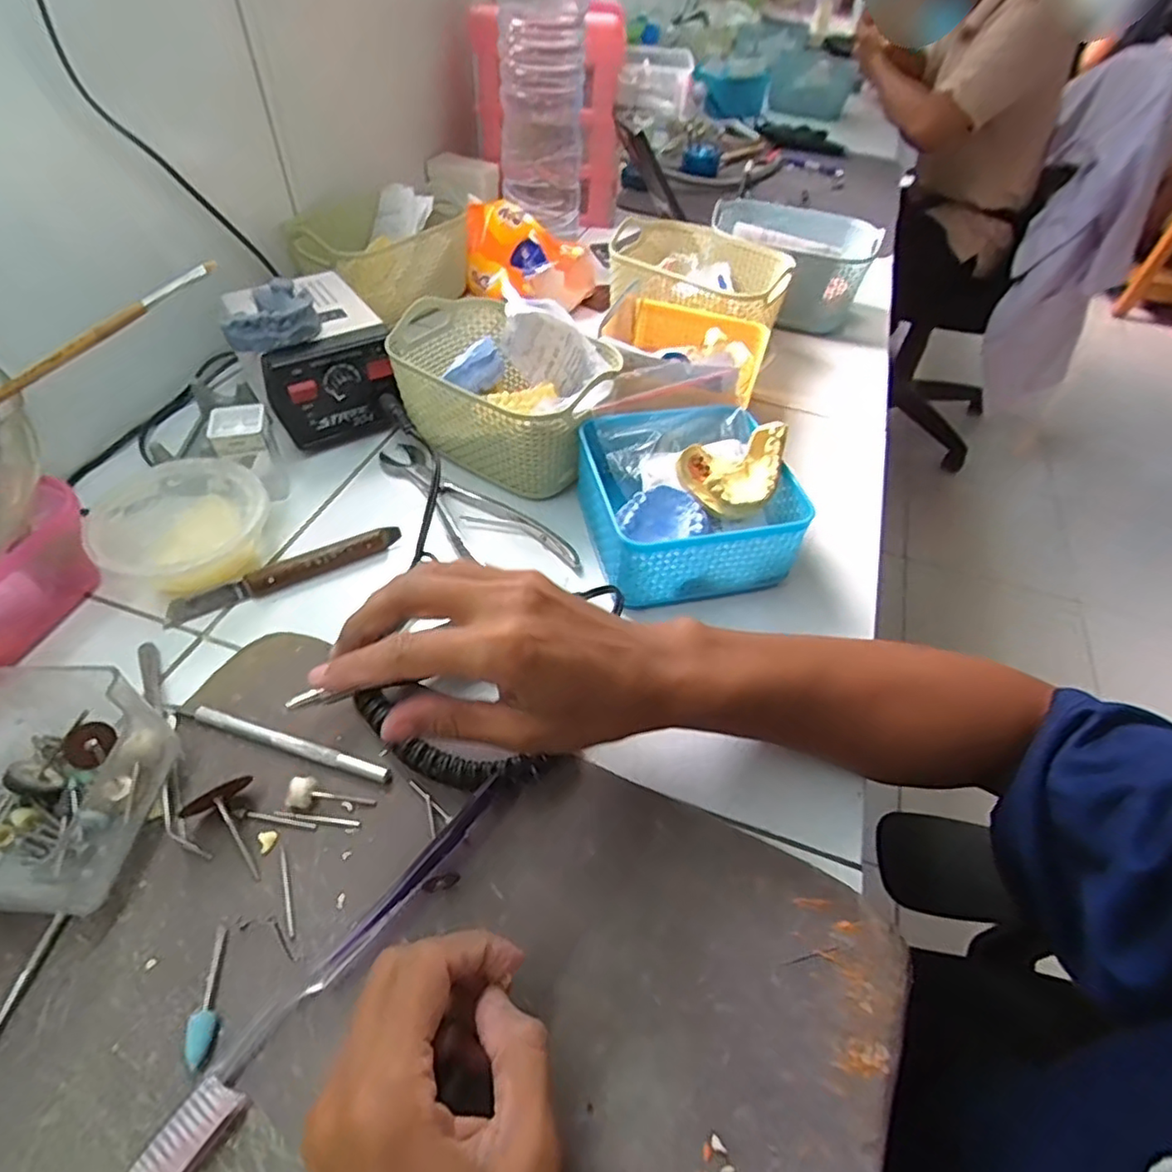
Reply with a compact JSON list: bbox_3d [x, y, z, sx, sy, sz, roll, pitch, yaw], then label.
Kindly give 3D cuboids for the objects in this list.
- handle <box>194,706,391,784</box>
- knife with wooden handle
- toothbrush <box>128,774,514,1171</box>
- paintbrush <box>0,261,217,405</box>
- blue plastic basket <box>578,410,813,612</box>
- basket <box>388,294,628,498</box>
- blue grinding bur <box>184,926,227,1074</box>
[{"bbox_3d":[-0.158,0.085,0.336,0.114,0.004,0.009,16,51,8],"label":"handle"},{"bbox_3d":[-0.197,-0.010,0.414,0.148,0.012,0.017,-23,56,-22],"label":"knife with wooden handle"},{"bbox_3d":[-0.103,0.156,0.273,0.019,0.014,0.192,31,54,19],"label":"toothbrush"},{"bbox_3d":[-0.282,-0.120,0.333,0.191,0.011,0.013,-39,61,-9],"label":"paintbrush"},{"bbox_3d":[0.068,-0.061,0.436,0.132,0.072,0.128,-9,52,-12],"label":"blue plastic basket"},{"bbox_3d":[-0.068,-0.156,0.487,0.181,0.083,0.117,29,54,18],"label":"basket"},{"bbox_3d":[-0.160,0.170,0.262,0.009,0.008,0.050,-8,51,-12],"label":"blue grinding bur"}]

